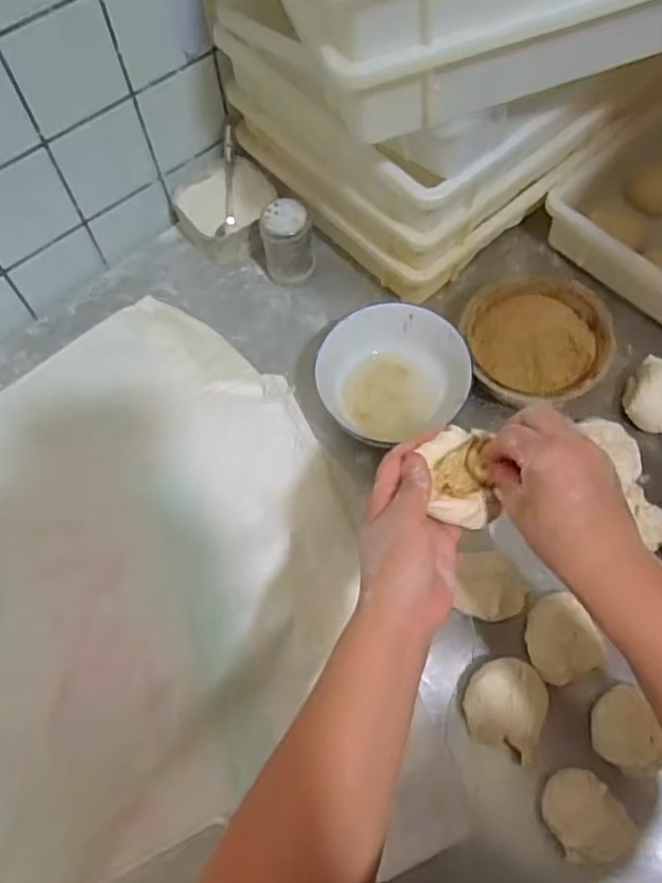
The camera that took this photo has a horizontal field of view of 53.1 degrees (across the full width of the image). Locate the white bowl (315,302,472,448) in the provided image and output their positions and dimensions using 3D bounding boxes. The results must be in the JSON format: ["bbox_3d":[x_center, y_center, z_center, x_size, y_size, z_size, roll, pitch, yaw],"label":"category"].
[{"bbox_3d":[0.058,-0.066,0.643,0.142,0.064,0.115,-15,66,-1],"label":"white bowl"}]

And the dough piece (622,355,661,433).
[{"bbox_3d":[0.309,-0.047,0.624,0.052,0.035,0.067,32,73,17],"label":"dough piece"}]

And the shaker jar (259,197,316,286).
[{"bbox_3d":[-0.045,-0.207,0.700,0.052,0.095,0.053,-1,65,2],"label":"shaker jar"}]

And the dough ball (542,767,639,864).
[{"bbox_3d":[0.187,0.280,0.490,0.054,0.033,0.066,-36,68,-14],"label":"dough ball"}]

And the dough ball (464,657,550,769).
[{"bbox_3d":[0.140,0.211,0.534,0.061,0.043,0.067,-1,65,2],"label":"dough ball"}]

